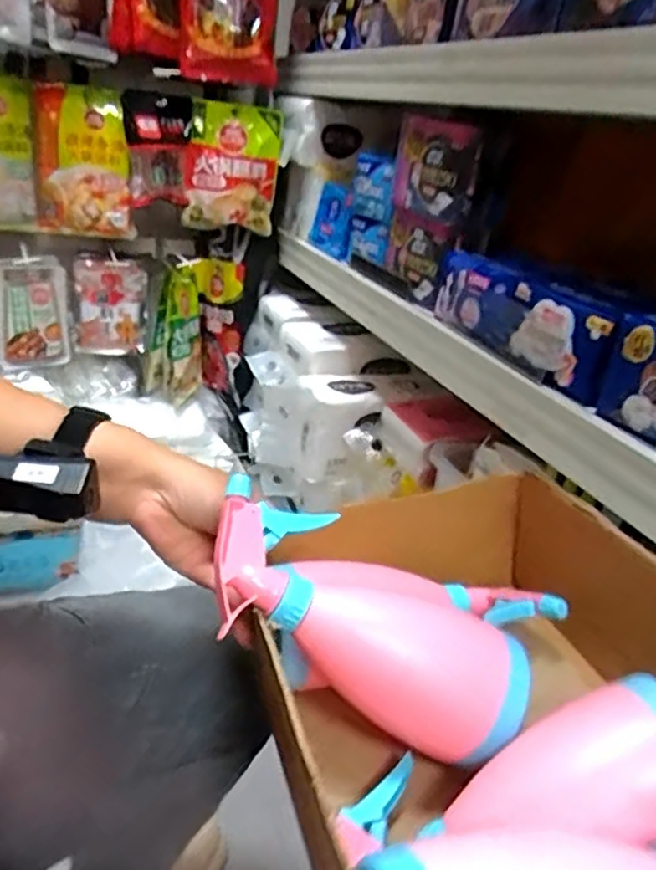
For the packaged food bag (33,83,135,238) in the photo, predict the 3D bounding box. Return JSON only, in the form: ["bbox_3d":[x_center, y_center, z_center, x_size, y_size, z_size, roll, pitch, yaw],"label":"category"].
[{"bbox_3d":[-0.398,-0.440,1.077,0.147,0.218,0.029,4,25,-8],"label":"packaged food bag"}]

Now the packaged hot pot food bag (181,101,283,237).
[{"bbox_3d":[-0.171,-0.460,1.146,0.161,0.207,0.056,-3,30,-23],"label":"packaged hot pot food bag"}]

